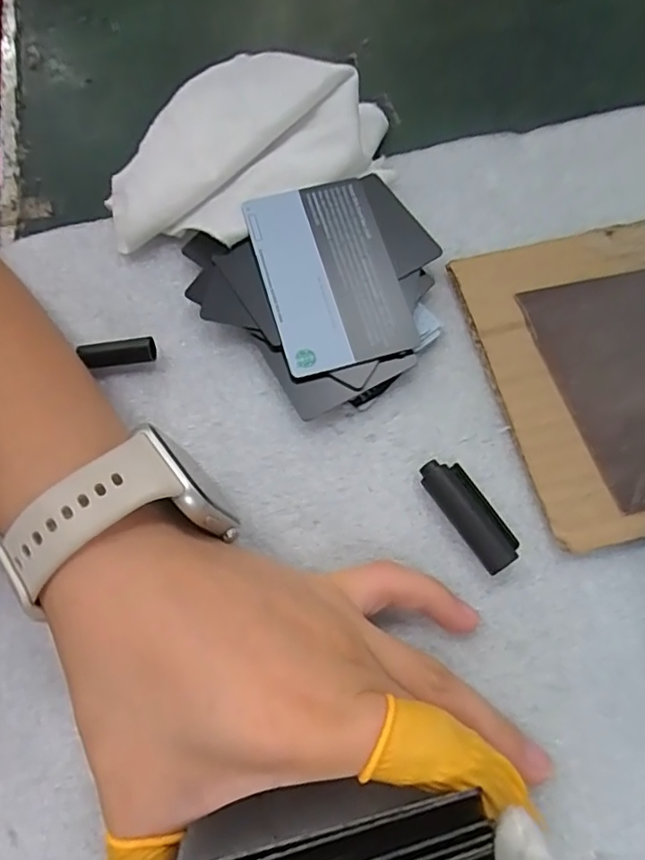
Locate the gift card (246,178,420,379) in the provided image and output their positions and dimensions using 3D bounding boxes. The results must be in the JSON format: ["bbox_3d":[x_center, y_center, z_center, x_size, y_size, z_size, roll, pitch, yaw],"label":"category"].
[{"bbox_3d":[0.002,-0.065,0.243,0.053,0.005,0.081,-15,76,-8],"label":"gift card"}]

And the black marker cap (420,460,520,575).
[{"bbox_3d":[0.054,0.030,0.216,0.015,0.010,0.044,-33,71,-11],"label":"black marker cap"}]

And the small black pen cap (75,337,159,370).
[{"bbox_3d":[-0.082,-0.031,0.238,0.029,0.010,0.009,-9,68,-2],"label":"small black pen cap"}]

